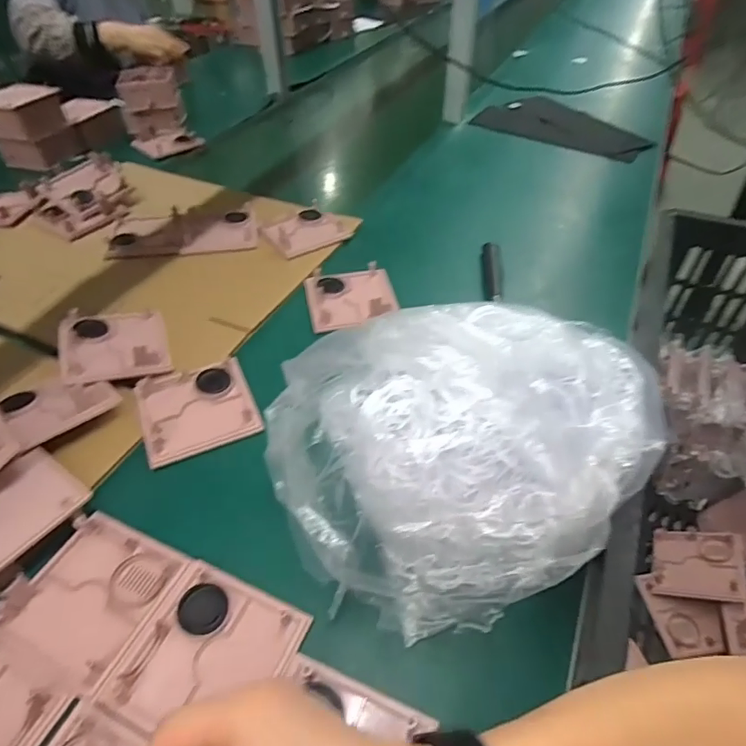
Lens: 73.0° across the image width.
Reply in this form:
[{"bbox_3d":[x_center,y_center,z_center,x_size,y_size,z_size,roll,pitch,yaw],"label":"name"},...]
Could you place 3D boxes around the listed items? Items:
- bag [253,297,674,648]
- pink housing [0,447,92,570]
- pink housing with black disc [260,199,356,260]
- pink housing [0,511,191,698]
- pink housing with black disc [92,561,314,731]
[{"bbox_3d":[0.059,0.051,0.397,0.267,0.157,0.233,-15,48,-14],"label":"bag"},{"bbox_3d":[-0.304,0.121,0.416,0.082,0.017,0.114,30,55,20],"label":"pink housing"},{"bbox_3d":[-0.099,-0.222,0.757,0.114,0.021,0.096,-26,51,-23],"label":"pink housing with black disc"},{"bbox_3d":[-0.217,0.171,0.387,0.106,0.022,0.113,19,49,18],"label":"pink housing"},{"bbox_3d":[-0.118,0.201,0.363,0.116,0.013,0.103,16,48,15],"label":"pink housing with black disc"}]

